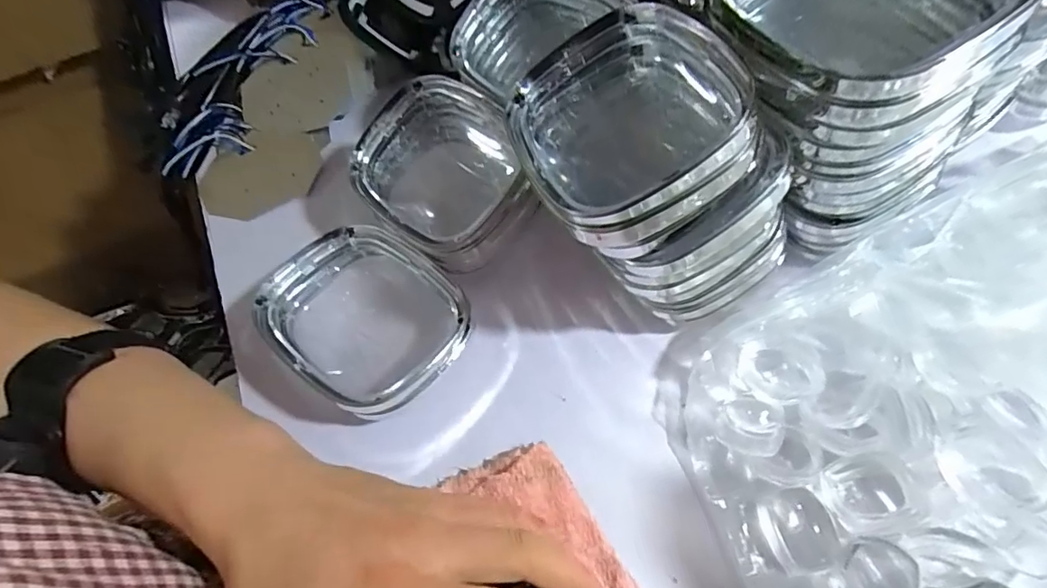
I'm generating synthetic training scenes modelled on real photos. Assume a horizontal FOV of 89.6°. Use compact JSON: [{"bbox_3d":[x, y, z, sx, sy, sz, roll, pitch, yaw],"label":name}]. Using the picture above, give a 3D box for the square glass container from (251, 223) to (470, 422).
[{"bbox_3d":[-0.098,0.015,0.334,0.110,0.045,0.100,36,66,22],"label":"square glass container"}]

